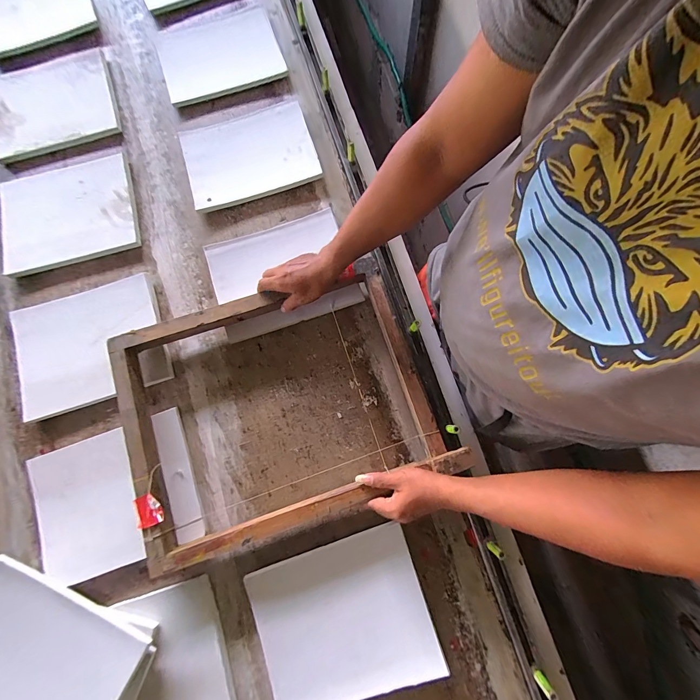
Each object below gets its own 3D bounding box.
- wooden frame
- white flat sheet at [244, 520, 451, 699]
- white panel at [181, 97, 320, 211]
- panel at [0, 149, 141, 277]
[{"bbox_3d":[-0.117,0.091,0.569,0.521,0.067,0.397,-17,78,-5],"label":"wooden frame"},{"bbox_3d":[-0.007,0.440,0.532,0.264,0.021,0.228,-17,78,-5],"label":"white flat sheet"},{"bbox_3d":[-0.218,-0.425,0.716,0.272,0.026,0.205,-18,82,-4],"label":"white panel"},{"bbox_3d":[-0.586,-0.291,0.684,0.255,0.020,0.227,-15,78,-5],"label":"panel"}]

